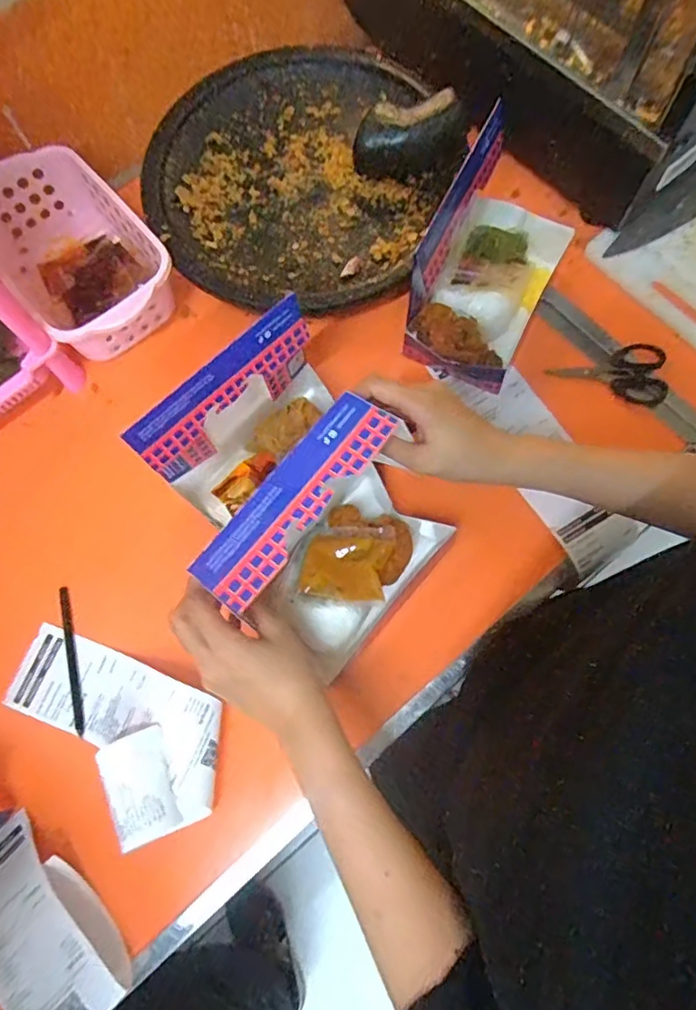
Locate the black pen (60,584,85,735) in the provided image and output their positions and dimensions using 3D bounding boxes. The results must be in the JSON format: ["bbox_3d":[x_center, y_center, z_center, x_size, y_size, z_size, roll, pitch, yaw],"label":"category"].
[{"bbox_3d":[-0.262,0.144,0.544,0.010,0.008,0.138,-16,73,-3],"label":"black pen"}]

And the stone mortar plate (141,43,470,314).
[{"bbox_3d":[-0.055,-0.369,0.647,0.323,0.037,0.343,-1,73,2],"label":"stone mortar plate"}]

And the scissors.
[{"bbox_3d":[0.274,-0.144,0.603,0.116,0.008,0.063,13,74,6],"label":"scissors"}]

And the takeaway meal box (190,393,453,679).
[{"bbox_3d":[-0.009,0.034,0.473,0.111,0.163,0.168,37,78,12],"label":"takeaway meal box"}]

